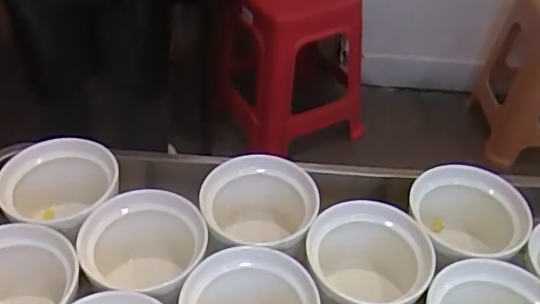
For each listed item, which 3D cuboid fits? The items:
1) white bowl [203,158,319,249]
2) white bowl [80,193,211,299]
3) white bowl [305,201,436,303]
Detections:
[{"bbox_3d":[-0.003,0.057,0.488,0.083,0.070,0.095,-29,51,-31],"label":"white bowl"},{"bbox_3d":[-0.101,0.092,0.448,0.097,0.081,0.092,2,41,-2],"label":"white bowl"},{"bbox_3d":[0.074,0.106,0.453,0.094,0.090,0.098,2,41,-2],"label":"white bowl"}]

